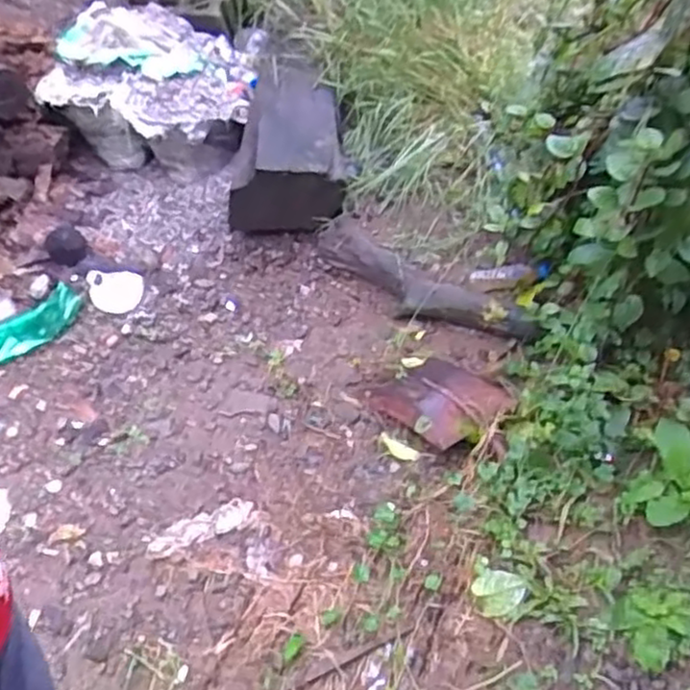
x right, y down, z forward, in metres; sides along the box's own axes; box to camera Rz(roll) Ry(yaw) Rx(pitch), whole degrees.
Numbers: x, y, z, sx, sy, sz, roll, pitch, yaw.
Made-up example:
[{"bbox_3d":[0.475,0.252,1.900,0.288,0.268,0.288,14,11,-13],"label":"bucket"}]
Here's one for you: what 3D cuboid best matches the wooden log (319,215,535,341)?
[{"bbox_3d":[0.177,-0.153,1.722,0.616,0.103,0.107,28,47,26],"label":"wooden log"}]

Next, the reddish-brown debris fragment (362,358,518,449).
[{"bbox_3d":[0.202,0.110,1.494,0.224,0.035,0.247,-28,41,-33],"label":"reddish-brown debris fragment"}]

